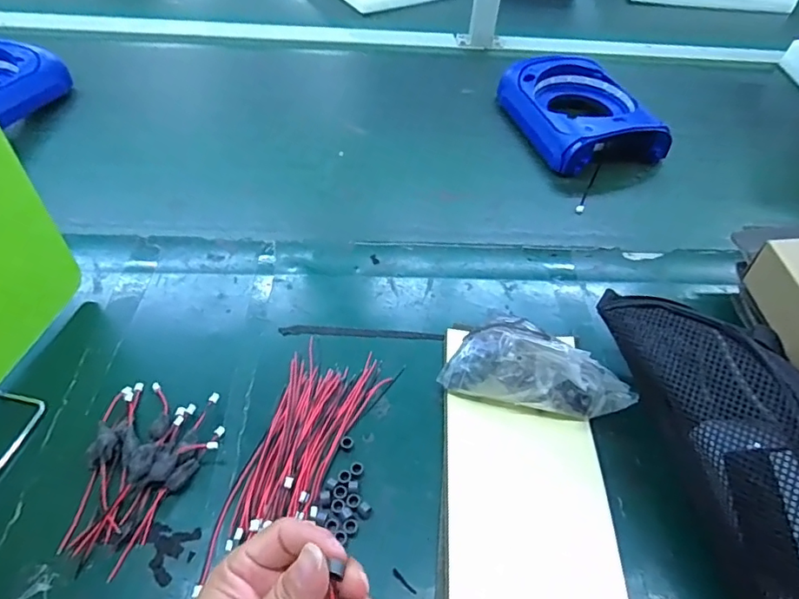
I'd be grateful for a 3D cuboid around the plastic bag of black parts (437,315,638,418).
[{"bbox_3d":[0.117,0.050,0.446,0.145,0.081,0.068,12,51,5],"label":"plastic bag of black parts"}]

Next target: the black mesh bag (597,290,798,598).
[{"bbox_3d":[0.246,0.115,0.374,0.088,0.113,0.292,-9,52,-11],"label":"black mesh bag"}]

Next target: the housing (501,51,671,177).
[{"bbox_3d":[0.256,-0.273,0.748,0.155,0.061,0.220,-11,53,-13],"label":"housing"}]

